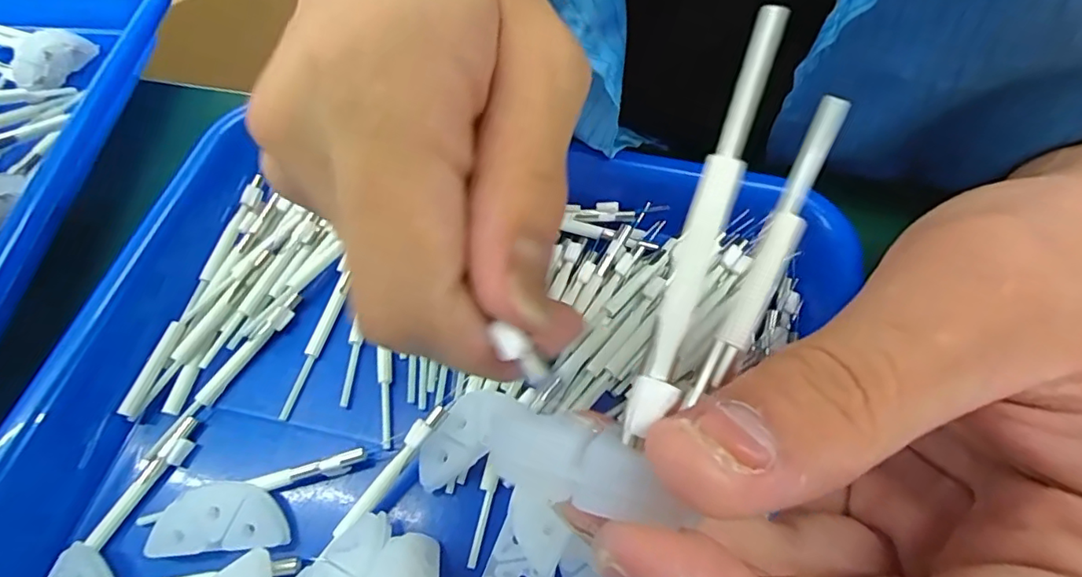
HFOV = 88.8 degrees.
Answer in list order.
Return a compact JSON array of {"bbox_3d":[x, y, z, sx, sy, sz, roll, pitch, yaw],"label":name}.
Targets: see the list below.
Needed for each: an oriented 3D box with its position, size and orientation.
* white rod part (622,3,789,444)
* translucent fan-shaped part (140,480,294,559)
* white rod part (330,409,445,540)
[{"bbox_3d":[0.024,-0.009,0.081,0.006,0.004,0.064,18,89,11],"label":"white rod part"},{"bbox_3d":[-0.096,0.069,0.166,0.037,0.007,0.019,-5,62,-1],"label":"translucent fan-shaped part"},{"bbox_3d":[-0.046,0.055,0.168,0.005,0.006,0.046,36,81,19],"label":"white rod part"}]

